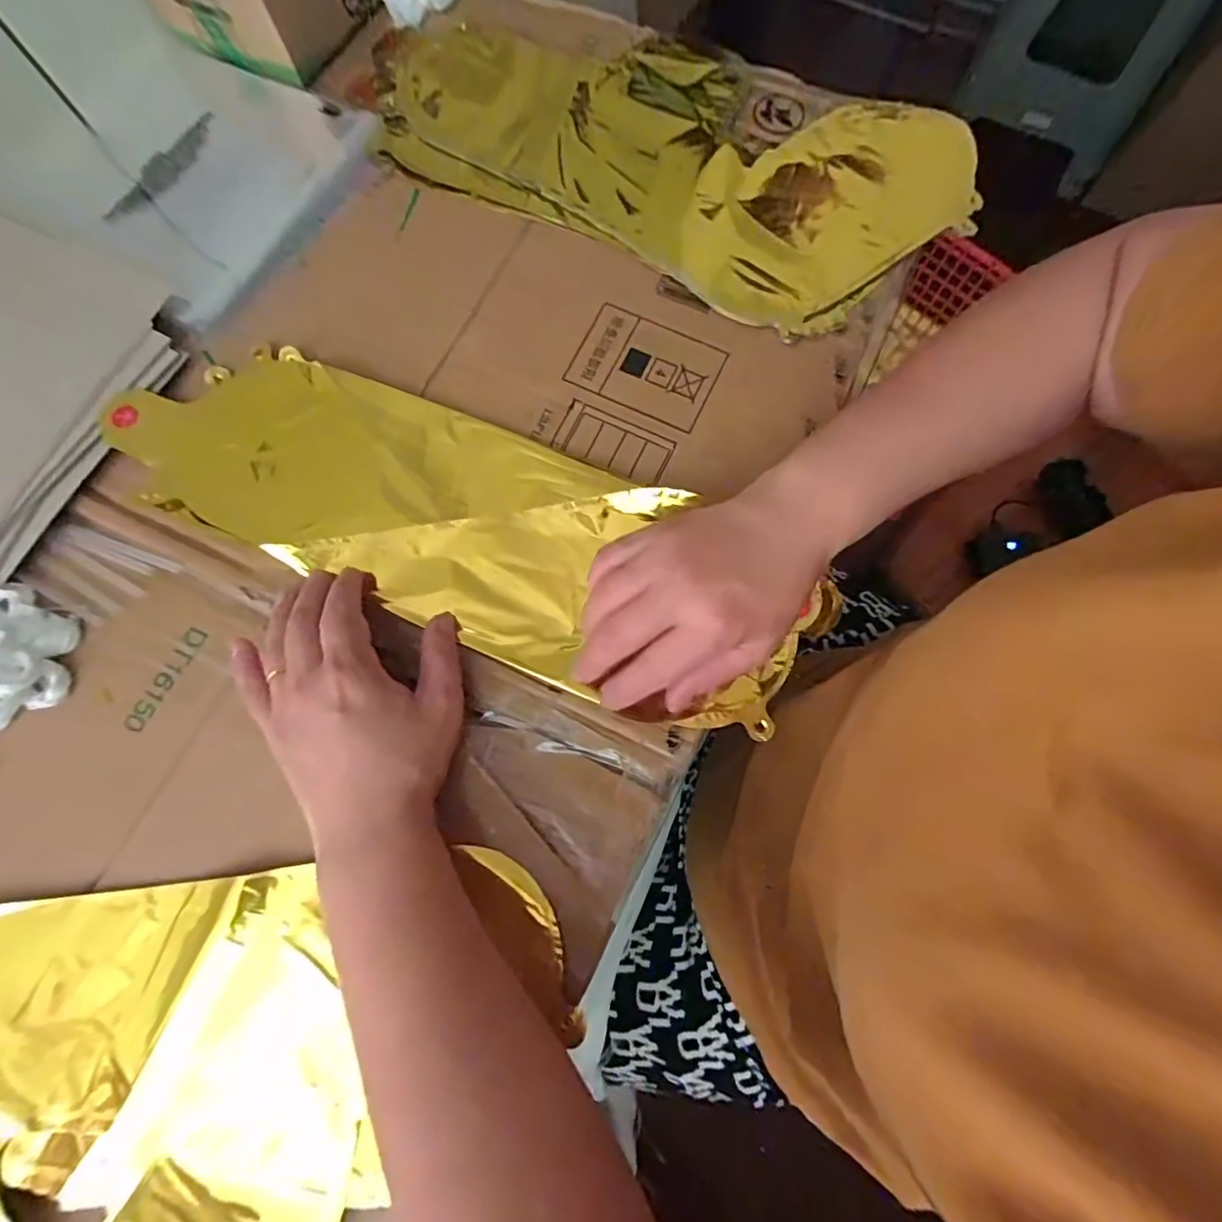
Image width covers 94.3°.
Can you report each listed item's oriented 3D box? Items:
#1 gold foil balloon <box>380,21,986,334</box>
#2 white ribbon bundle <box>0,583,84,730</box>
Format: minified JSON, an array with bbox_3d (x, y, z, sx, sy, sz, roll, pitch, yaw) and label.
[{"bbox_3d":[0.039,-0.336,0.407,0.415,0.013,0.209,26,78,7],"label":"gold foil balloon"},{"bbox_3d":[-0.339,0.025,0.309,0.070,0.027,0.079,11,76,4],"label":"white ribbon bundle"}]

